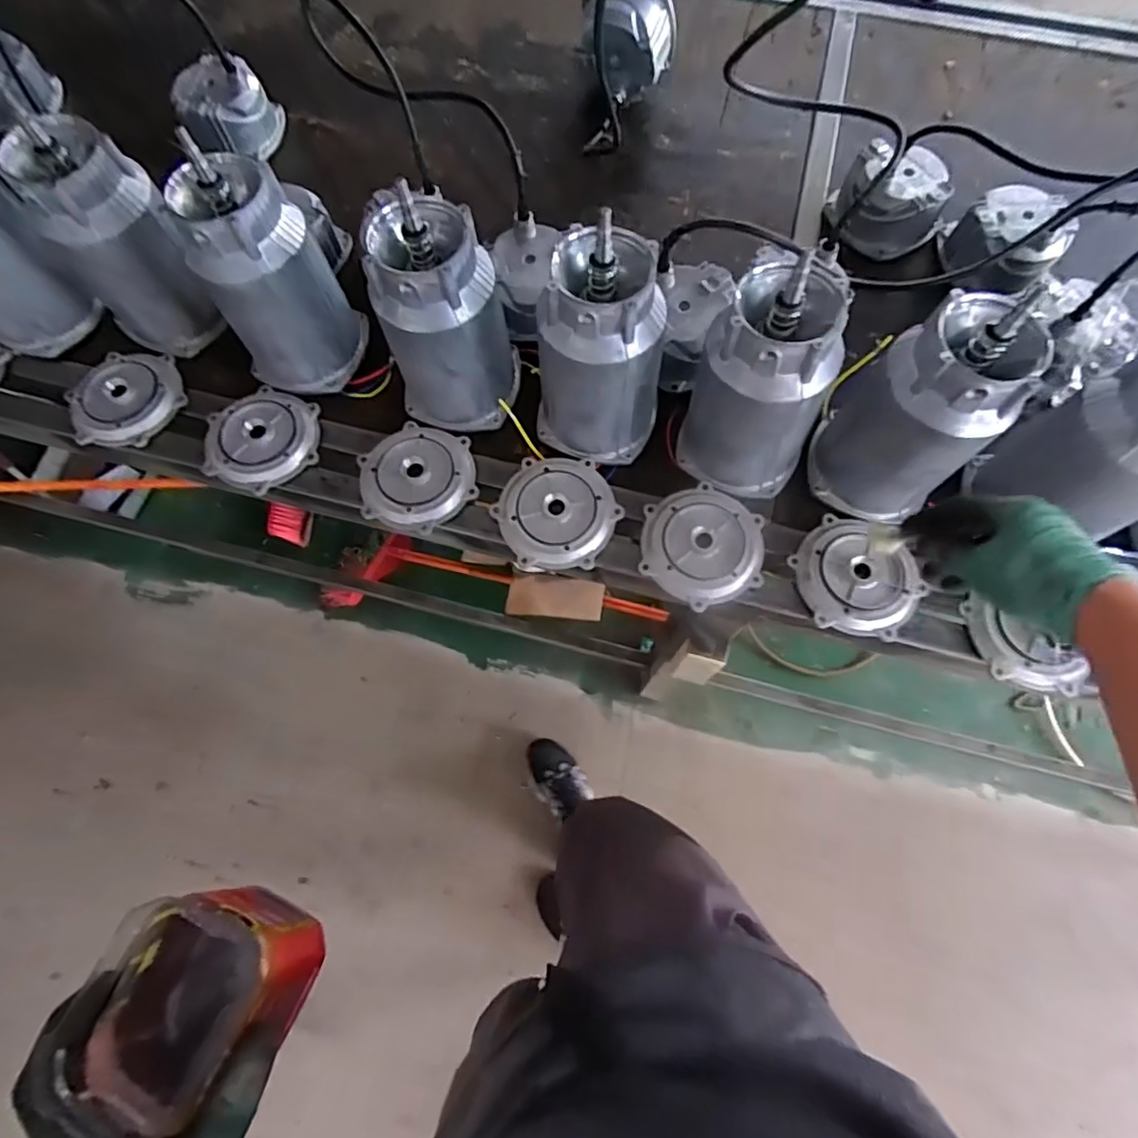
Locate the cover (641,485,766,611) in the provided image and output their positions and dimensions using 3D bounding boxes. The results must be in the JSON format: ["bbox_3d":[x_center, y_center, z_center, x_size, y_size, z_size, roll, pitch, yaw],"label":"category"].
[{"bbox_3d":[0.141,-0.028,0.634,0.124,0.018,0.132,3,71,2],"label":"cover"}]

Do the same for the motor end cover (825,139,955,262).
[{"bbox_3d":[0.418,-0.480,0.776,0.129,0.079,0.129,-16,71,-4],"label":"motor end cover"}]

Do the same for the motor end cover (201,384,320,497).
[{"bbox_3d":[-0.355,-0.150,0.686,0.122,0.017,0.125,-7,71,-1],"label":"motor end cover"}]

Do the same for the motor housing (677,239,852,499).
[{"bbox_3d":[0.187,-0.169,0.581,0.128,0.215,0.113,12,71,5],"label":"motor housing"}]

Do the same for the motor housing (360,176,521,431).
[{"bbox_3d":[-0.125,-0.249,0.611,0.119,0.209,0.119,7,71,4],"label":"motor housing"}]

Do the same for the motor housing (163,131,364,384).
[{"bbox_3d":[-0.312,-0.300,0.631,0.113,0.206,0.122,10,71,5],"label":"motor housing"}]

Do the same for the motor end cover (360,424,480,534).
[{"bbox_3d":[-0.169,-0.105,0.667,0.124,0.016,0.126,-4,71,0],"label":"motor end cover"}]

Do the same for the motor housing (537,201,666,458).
[{"bbox_3d":[0.030,-0.211,0.586,0.119,0.224,0.109,0,71,1],"label":"motor housing"}]

